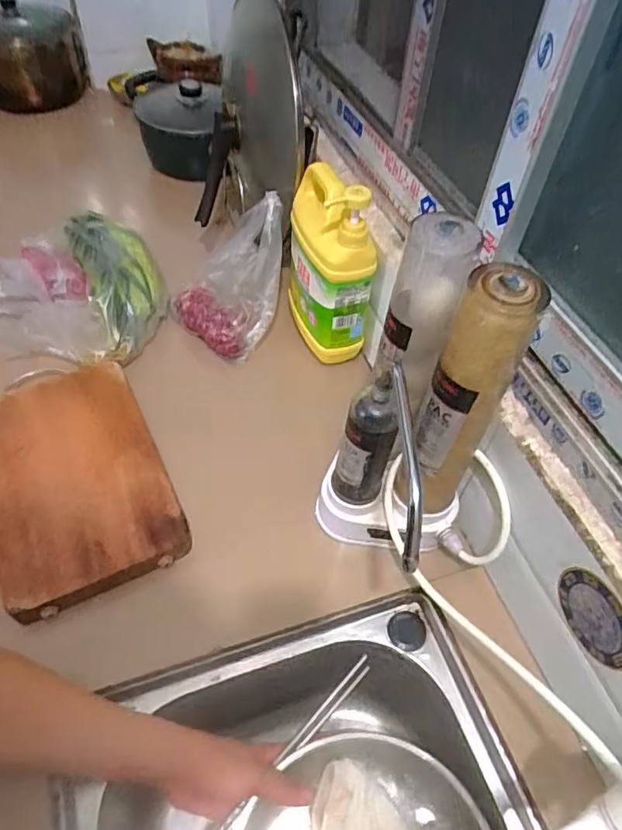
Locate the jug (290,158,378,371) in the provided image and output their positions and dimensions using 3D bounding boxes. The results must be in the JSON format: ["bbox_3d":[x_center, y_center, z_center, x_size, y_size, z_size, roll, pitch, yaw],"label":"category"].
[{"bbox_3d":[0.020,-0.192,0.682,0.065,0.226,0.135,-13,54,-13],"label":"jug"}]

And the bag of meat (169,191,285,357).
[{"bbox_3d":[-0.094,-0.188,0.741,0.132,0.209,0.055,37,16,18],"label":"bag of meat"}]

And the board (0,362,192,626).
[{"bbox_3d":[-0.260,0.060,0.595,0.178,0.028,0.281,-22,56,-19],"label":"board"}]

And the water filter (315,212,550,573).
[{"bbox_3d":[0.094,0.006,0.489,0.119,0.316,0.112,31,56,20],"label":"water filter"}]

